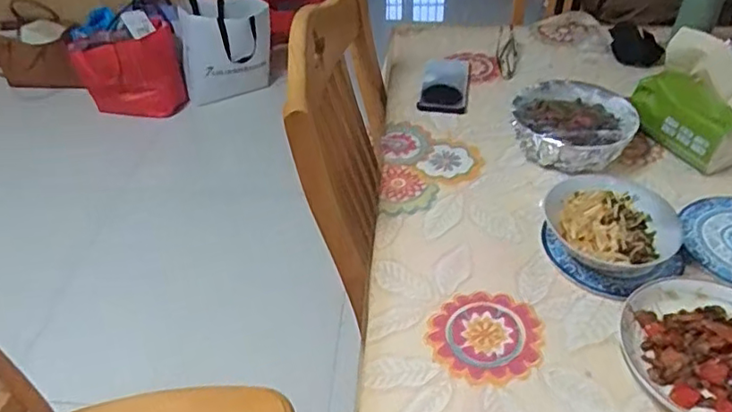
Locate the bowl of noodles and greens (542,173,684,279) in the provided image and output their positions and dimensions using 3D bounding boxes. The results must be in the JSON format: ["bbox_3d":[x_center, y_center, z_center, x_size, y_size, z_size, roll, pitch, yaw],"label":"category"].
[{"bbox_3d":[0.291,0.028,0.708,0.136,0.063,0.140,-1,42,1],"label":"bowl of noodles and greens"}]

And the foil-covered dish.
[{"bbox_3d":[0.308,-0.118,0.873,0.163,0.060,0.172,-1,42,1],"label":"foil-covered dish"}]

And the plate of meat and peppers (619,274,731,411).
[{"bbox_3d":[0.346,0.143,0.592,0.166,0.042,0.172,0,43,0],"label":"plate of meat and peppers"}]

